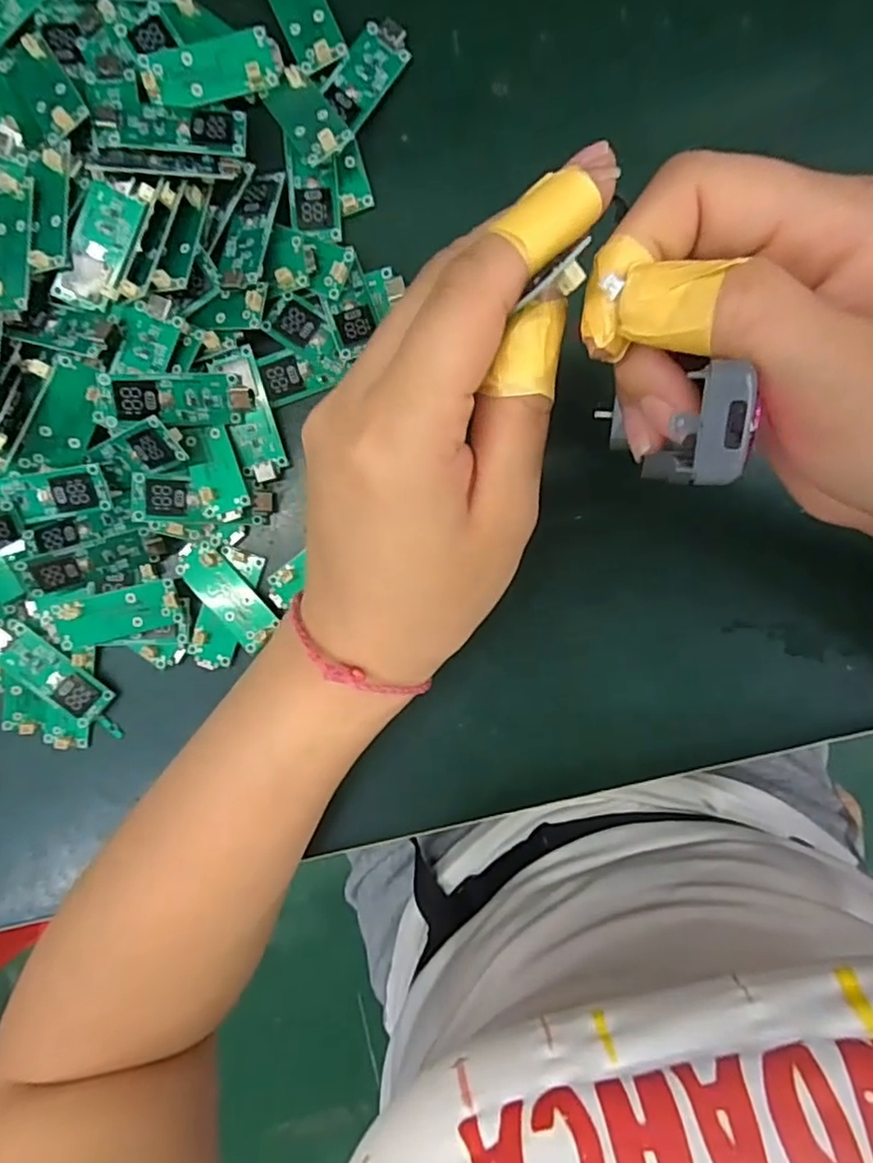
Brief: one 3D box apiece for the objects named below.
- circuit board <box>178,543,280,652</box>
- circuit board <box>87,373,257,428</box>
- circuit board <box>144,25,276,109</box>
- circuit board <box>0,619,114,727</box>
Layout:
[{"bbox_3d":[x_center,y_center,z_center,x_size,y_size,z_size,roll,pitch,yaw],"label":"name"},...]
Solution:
[{"bbox_3d":[-0.086,0.007,0.260,0.019,0.009,0.045,-37,92,5],"label":"circuit board"},{"bbox_3d":[-0.098,-0.068,0.237,0.056,0.012,0.019,-7,96,-22],"label":"circuit board"},{"bbox_3d":[-0.083,-0.188,0.231,0.047,0.006,0.019,-16,94,4],"label":"circuit board"},{"bbox_3d":[-0.159,0.037,0.261,0.051,0.004,0.017,44,76,-10],"label":"circuit board"}]

